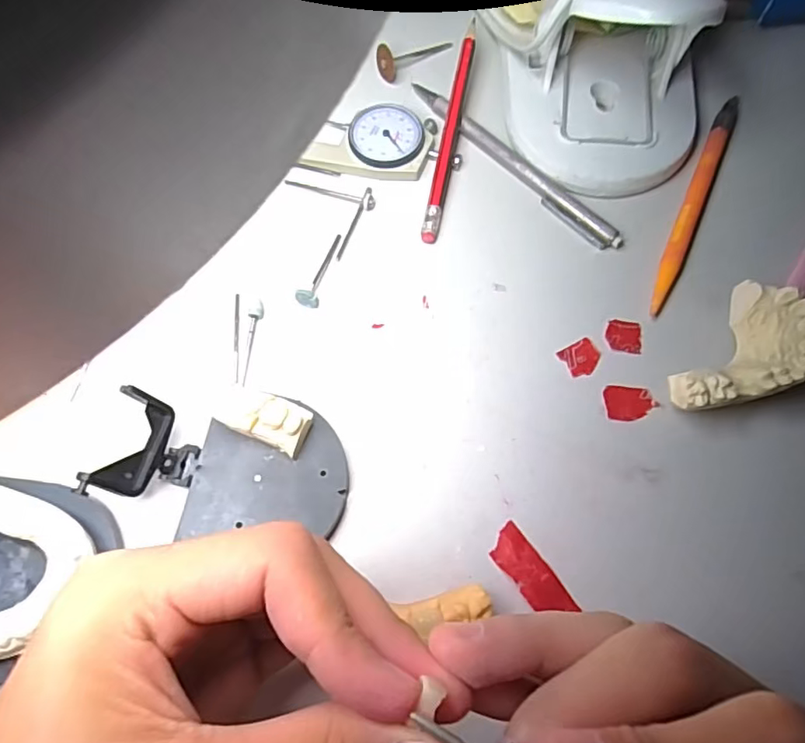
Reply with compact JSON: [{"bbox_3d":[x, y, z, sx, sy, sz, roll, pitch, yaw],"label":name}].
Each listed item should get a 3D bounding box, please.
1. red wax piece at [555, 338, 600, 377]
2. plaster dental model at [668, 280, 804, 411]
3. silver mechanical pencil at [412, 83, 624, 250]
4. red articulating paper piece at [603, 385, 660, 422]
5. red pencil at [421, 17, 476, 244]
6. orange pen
[{"bbox_3d":[0.080,-0.007,0.241,0.016,0.004,0.015,-28,74,-9],"label":"red wax piece"},{"bbox_3d":[0.141,-0.002,0.226,0.038,0.029,0.064,39,76,12],"label":"plaster dental model"},{"bbox_3d":[0.054,-0.106,0.275,0.012,0.005,0.136,-42,76,-13],"label":"silver mechanical pencil"},{"bbox_3d":[0.099,0.013,0.233,0.023,0.004,0.016,0,71,0],"label":"red articulating paper piece"},{"bbox_3d":[0.024,-0.122,0.276,0.008,0.017,0.122,11,72,4],"label":"red pencil"},{"bbox_3d":[0.144,-0.085,0.267,0.012,0.006,0.134,24,73,8],"label":"orange pen"}]

